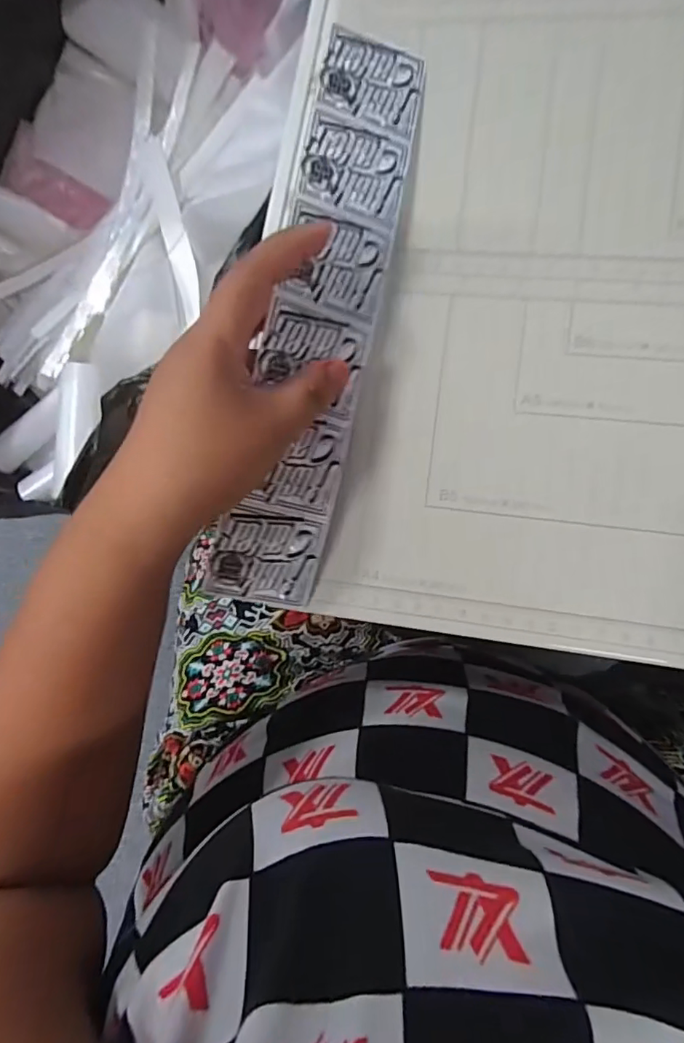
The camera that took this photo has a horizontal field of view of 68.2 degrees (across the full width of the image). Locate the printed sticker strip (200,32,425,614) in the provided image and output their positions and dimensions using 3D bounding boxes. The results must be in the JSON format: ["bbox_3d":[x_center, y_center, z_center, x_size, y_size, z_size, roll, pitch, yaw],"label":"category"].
[{"bbox_3d":[-0.007,-0.091,0.227,0.050,0.013,0.257,14,90,-18],"label":"printed sticker strip"}]

